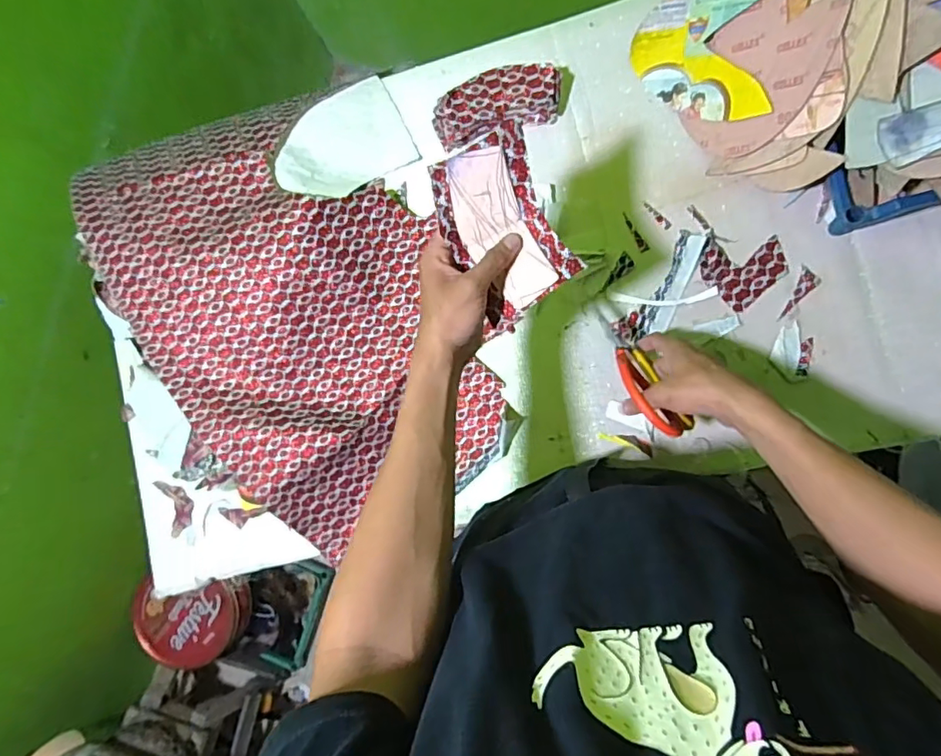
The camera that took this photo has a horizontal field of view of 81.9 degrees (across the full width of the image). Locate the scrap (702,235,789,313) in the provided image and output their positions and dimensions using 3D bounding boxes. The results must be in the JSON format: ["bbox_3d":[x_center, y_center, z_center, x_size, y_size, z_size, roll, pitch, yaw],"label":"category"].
[{"bbox_3d":[0.324,-0.138,0.645,0.088,0.006,0.086,-41,84,6],"label":"scrap"}]

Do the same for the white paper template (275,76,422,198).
[{"bbox_3d":[-0.172,-0.310,0.710,0.179,0.013,0.128,-30,91,-12],"label":"white paper template"}]

